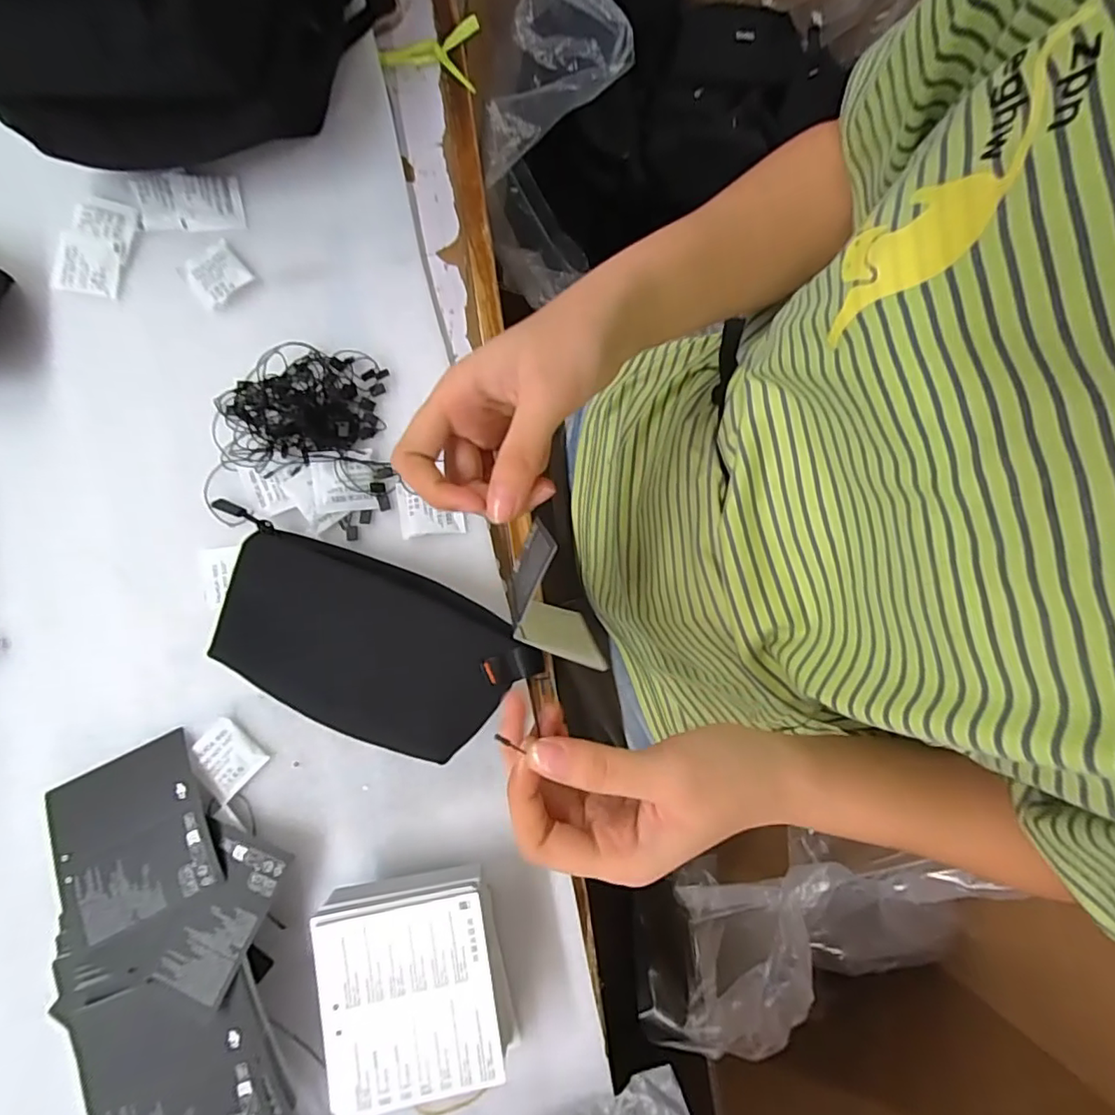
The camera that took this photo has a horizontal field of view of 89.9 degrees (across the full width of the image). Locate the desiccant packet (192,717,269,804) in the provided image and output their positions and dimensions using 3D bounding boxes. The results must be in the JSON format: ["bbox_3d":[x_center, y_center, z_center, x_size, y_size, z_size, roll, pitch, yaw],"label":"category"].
[{"bbox_3d":[-0.212,0.128,0.358,0.040,0.005,0.037,42,82,0],"label":"desiccant packet"}]

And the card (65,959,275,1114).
[{"bbox_3d":[-0.216,0.291,0.314,0.094,0.010,0.098,-13,92,-5],"label":"card"}]

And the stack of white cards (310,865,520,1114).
[{"bbox_3d":[-0.082,0.248,0.331,0.098,0.052,0.116,-9,85,-6],"label":"stack of white cards"}]

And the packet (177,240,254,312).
[{"bbox_3d":[-0.236,-0.196,0.386,0.039,0.005,0.037,-40,89,-7],"label":"packet"}]

